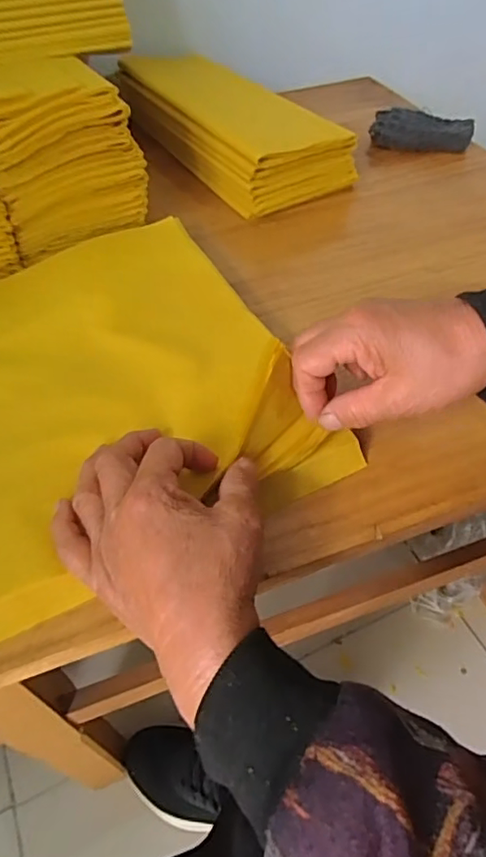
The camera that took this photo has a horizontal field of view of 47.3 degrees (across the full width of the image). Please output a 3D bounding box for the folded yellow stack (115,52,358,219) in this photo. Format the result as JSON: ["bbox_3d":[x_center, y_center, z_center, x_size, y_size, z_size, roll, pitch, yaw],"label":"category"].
[{"bbox_3d":[-0.014,-0.347,0.622,0.141,0.067,0.301,-29,54,-20],"label":"folded yellow stack"}]

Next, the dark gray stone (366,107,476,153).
[{"bbox_3d":[0.203,-0.339,0.630,0.108,0.030,0.040,11,51,12],"label":"dark gray stone"}]

